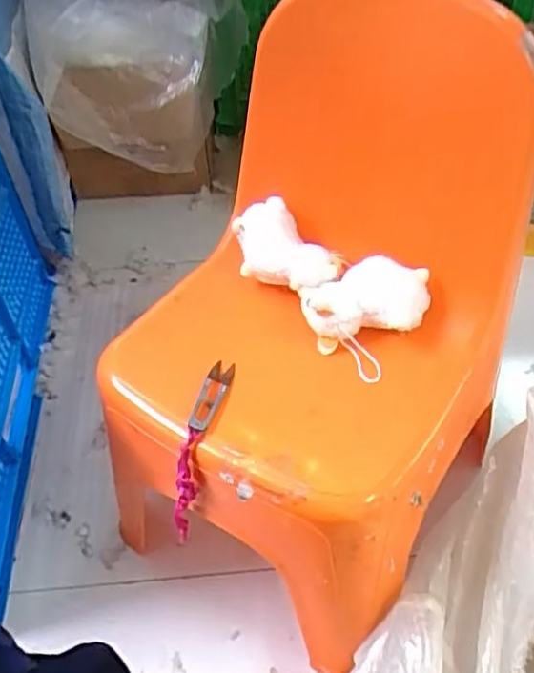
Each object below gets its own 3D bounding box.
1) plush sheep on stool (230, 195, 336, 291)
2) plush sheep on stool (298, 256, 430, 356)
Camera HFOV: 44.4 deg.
[{"bbox_3d":[0.024,-0.091,0.720,0.122,0.082,0.064,17,51,17],"label":"plush sheep on stool"},{"bbox_3d":[0.100,-0.038,0.670,0.123,0.061,0.069,-9,48,-5],"label":"plush sheep on stool"}]

